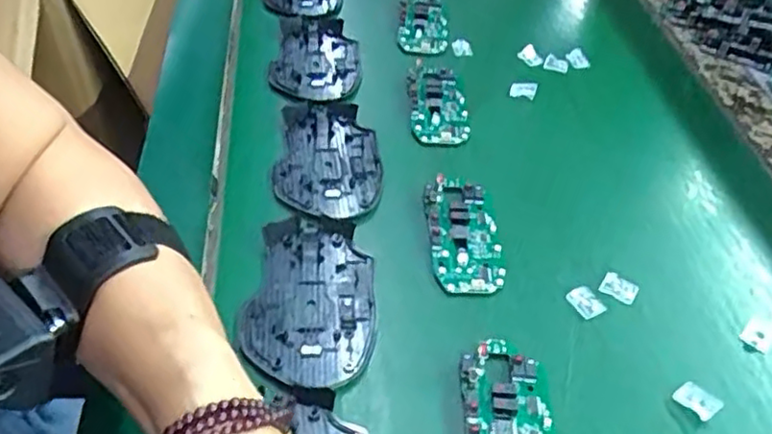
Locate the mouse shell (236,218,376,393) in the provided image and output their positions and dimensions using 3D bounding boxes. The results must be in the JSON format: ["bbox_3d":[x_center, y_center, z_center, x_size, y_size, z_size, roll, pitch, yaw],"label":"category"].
[{"bbox_3d":[-0.042,0.049,0.380,0.074,0.013,0.109,8,47,3],"label":"mouse shell"}]

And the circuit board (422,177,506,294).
[{"bbox_3d":[0.050,0.009,0.426,0.044,0.012,0.087,-1,47,-5],"label":"circuit board"}]

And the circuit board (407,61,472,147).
[{"bbox_3d":[0.040,-0.089,0.513,0.043,0.016,0.081,-2,47,-6],"label":"circuit board"}]

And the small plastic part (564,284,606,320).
[{"bbox_3d":[0.122,0.052,0.404,0.016,0.005,0.020,-20,51,-21],"label":"small plastic part"}]

